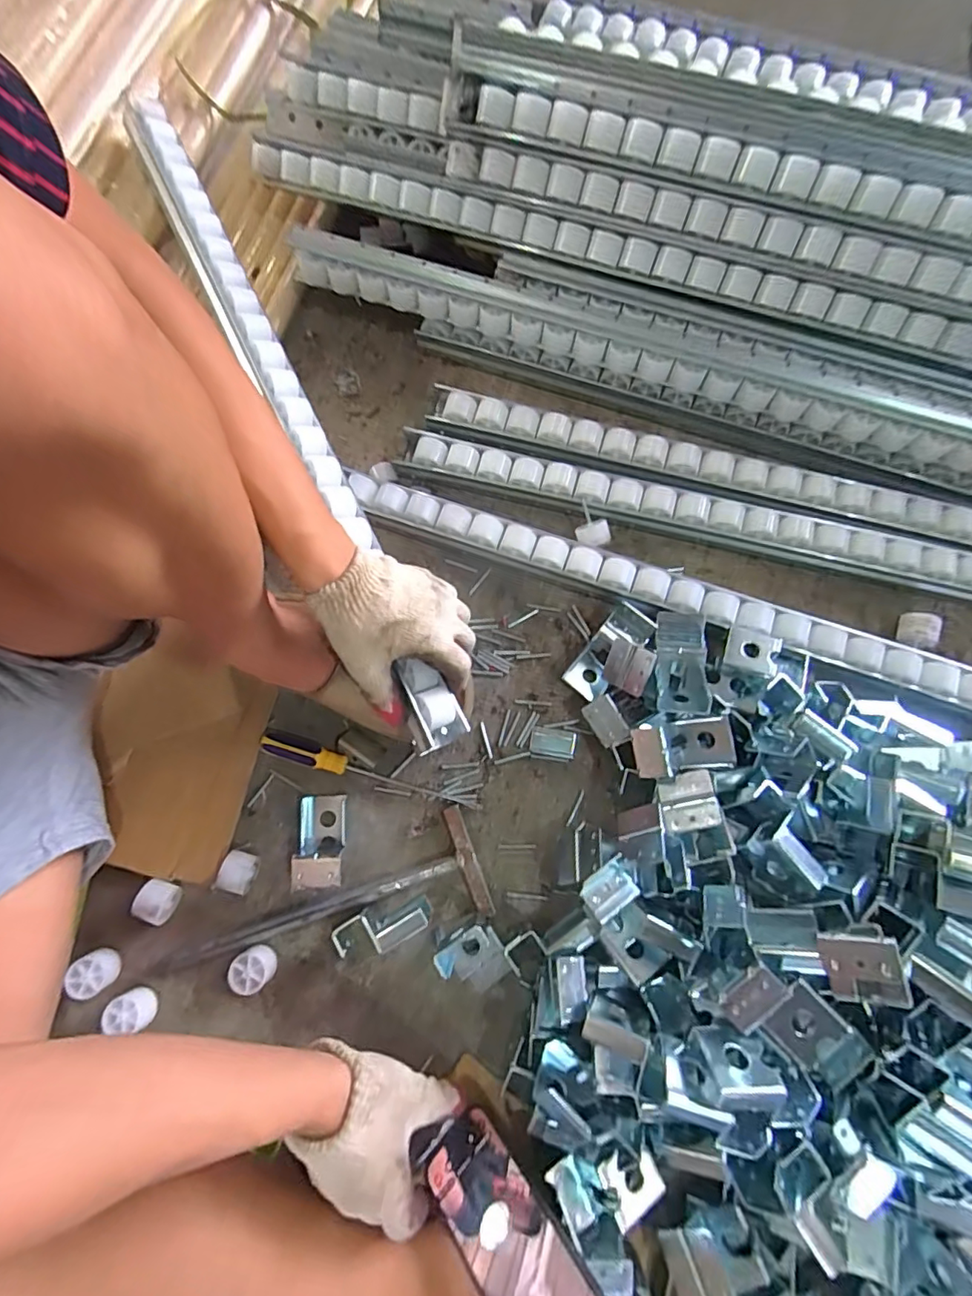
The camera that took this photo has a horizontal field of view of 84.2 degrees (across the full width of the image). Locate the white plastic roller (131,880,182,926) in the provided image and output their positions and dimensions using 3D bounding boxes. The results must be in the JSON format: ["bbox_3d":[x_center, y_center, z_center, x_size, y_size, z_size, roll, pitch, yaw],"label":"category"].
[{"bbox_3d":[-0.307,0.236,0.501,0.030,0.029,0.031,28,79,6],"label":"white plastic roller"}]

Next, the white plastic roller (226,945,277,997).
[{"bbox_3d":[-0.213,0.294,0.493,0.036,0.023,0.034,0,78,0],"label":"white plastic roller"}]

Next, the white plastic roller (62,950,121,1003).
[{"bbox_3d":[-0.359,0.297,0.489,0.032,0.022,0.036,33,80,7],"label":"white plastic roller"}]

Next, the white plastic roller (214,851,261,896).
[{"bbox_3d":[-0.235,0.212,0.514,0.027,0.032,0.037,21,79,5],"label":"white plastic roller"}]

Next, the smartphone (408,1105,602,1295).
[{"bbox_3d":[0.009,0.439,0.402,0.153,0.016,0.081,31,77,41],"label":"smartphone"}]

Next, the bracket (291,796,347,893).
[{"bbox_3d":[-0.159,0.186,0.513,0.044,0.041,0.086,-8,78,-2],"label":"bracket"}]

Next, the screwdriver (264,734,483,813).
[{"bbox_3d":[-0.115,0.124,0.536,0.225,0.021,0.023,16,78,3],"label":"screwdriver"}]

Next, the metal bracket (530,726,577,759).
[{"bbox_3d":[0.069,0.097,0.550,0.046,0.006,0.027,10,78,2],"label":"metal bracket"}]

